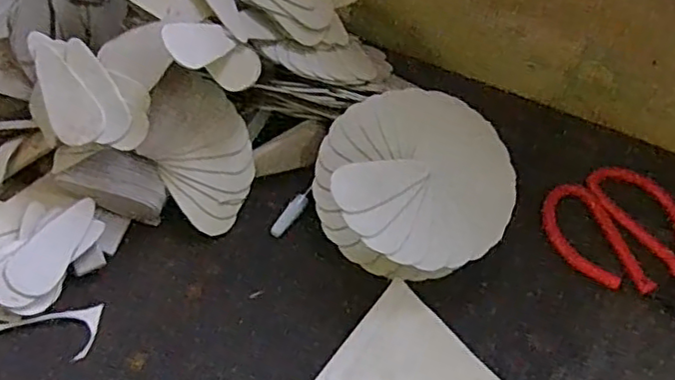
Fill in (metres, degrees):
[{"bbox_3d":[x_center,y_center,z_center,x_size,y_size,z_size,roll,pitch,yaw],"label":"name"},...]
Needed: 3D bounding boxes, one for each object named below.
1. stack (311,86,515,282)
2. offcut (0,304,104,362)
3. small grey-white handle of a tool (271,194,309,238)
[{"bbox_3d":[0.053,-0.004,0.428,0.131,0.065,0.124,0,55,-1],"label":"stack"},{"bbox_3d":[-0.196,0.096,0.390,0.086,0.004,0.036,-11,56,-8],"label":"offcut"},{"bbox_3d":[-0.036,0.019,0.450,0.011,0.006,0.038,31,60,20],"label":"small grey-white handle of a tool"}]

